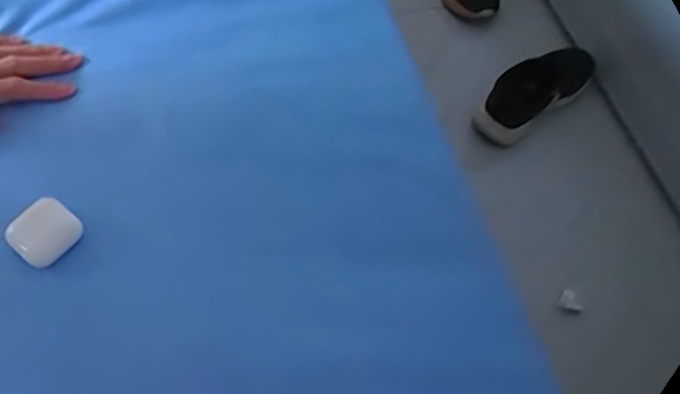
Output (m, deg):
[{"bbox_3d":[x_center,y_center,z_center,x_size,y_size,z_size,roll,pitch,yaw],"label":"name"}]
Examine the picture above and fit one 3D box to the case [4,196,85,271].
[{"bbox_3d":[-0.215,0.027,0.439,0.041,0.020,0.044,41,66,16],"label":"case"}]

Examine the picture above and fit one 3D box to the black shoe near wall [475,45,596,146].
[{"bbox_3d":[0.362,-0.193,1.095,0.276,0.082,0.107,-32,69,-20],"label":"black shoe near wall"}]

